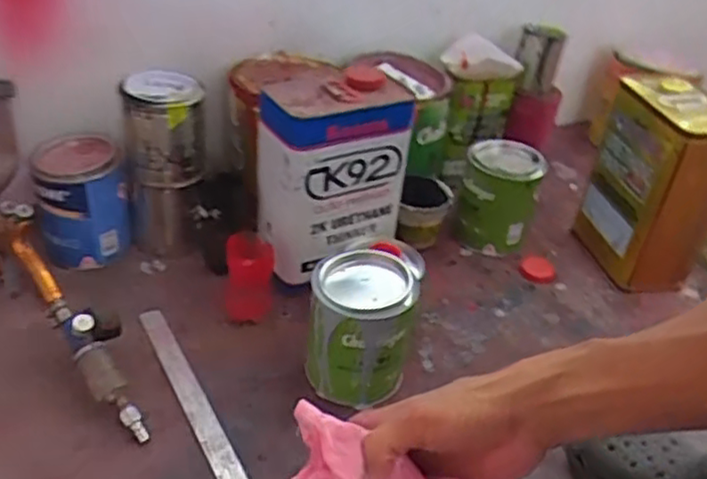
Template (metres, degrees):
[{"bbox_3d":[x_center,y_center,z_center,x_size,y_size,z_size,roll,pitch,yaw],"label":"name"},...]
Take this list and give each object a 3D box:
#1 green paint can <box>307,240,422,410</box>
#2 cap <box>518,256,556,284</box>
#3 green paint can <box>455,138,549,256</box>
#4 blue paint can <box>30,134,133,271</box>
[{"bbox_3d":[0.008,0.096,0.747,0.107,0.140,0.102,11,35,8],"label":"green paint can"},{"bbox_3d":[0.257,0.042,0.978,0.048,0.014,0.055,21,37,21],"label":"cap"},{"bbox_3d":[0.204,-0.062,1.003,0.105,0.136,0.101,4,35,-3],"label":"green paint can"},{"bbox_3d":[-0.337,-0.047,0.870,0.104,0.147,0.090,-9,37,-20],"label":"blue paint can"}]

